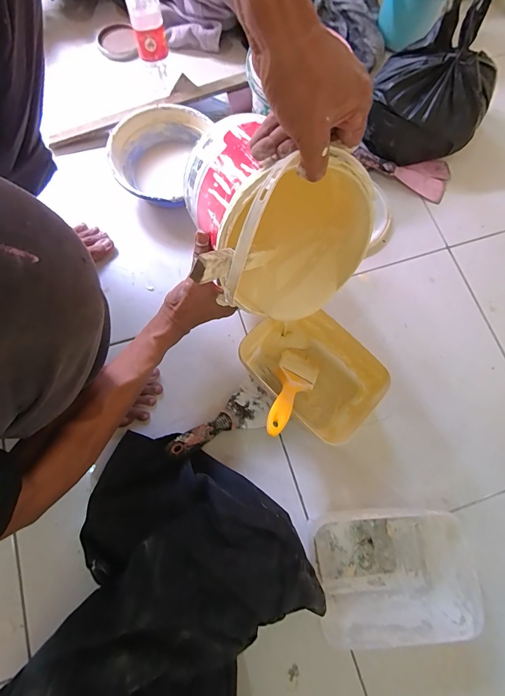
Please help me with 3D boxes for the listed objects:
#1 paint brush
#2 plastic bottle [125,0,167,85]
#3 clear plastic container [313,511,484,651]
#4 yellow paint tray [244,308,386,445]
[{"bbox_3d":[0.053,0.059,0.462,0.059,0.010,0.177,24,32,5],"label":"paint brush"},{"bbox_3d":[-0.182,-0.554,0.593,0.055,0.166,0.046,-13,76,-4],"label":"plastic bottle"},{"bbox_3d":[0.181,0.288,0.447,0.186,0.081,0.138,-1,75,-1],"label":"clear plastic container"},{"bbox_3d":[0.094,0.034,0.516,0.217,0.081,0.125,44,79,10],"label":"yellow paint tray"}]

